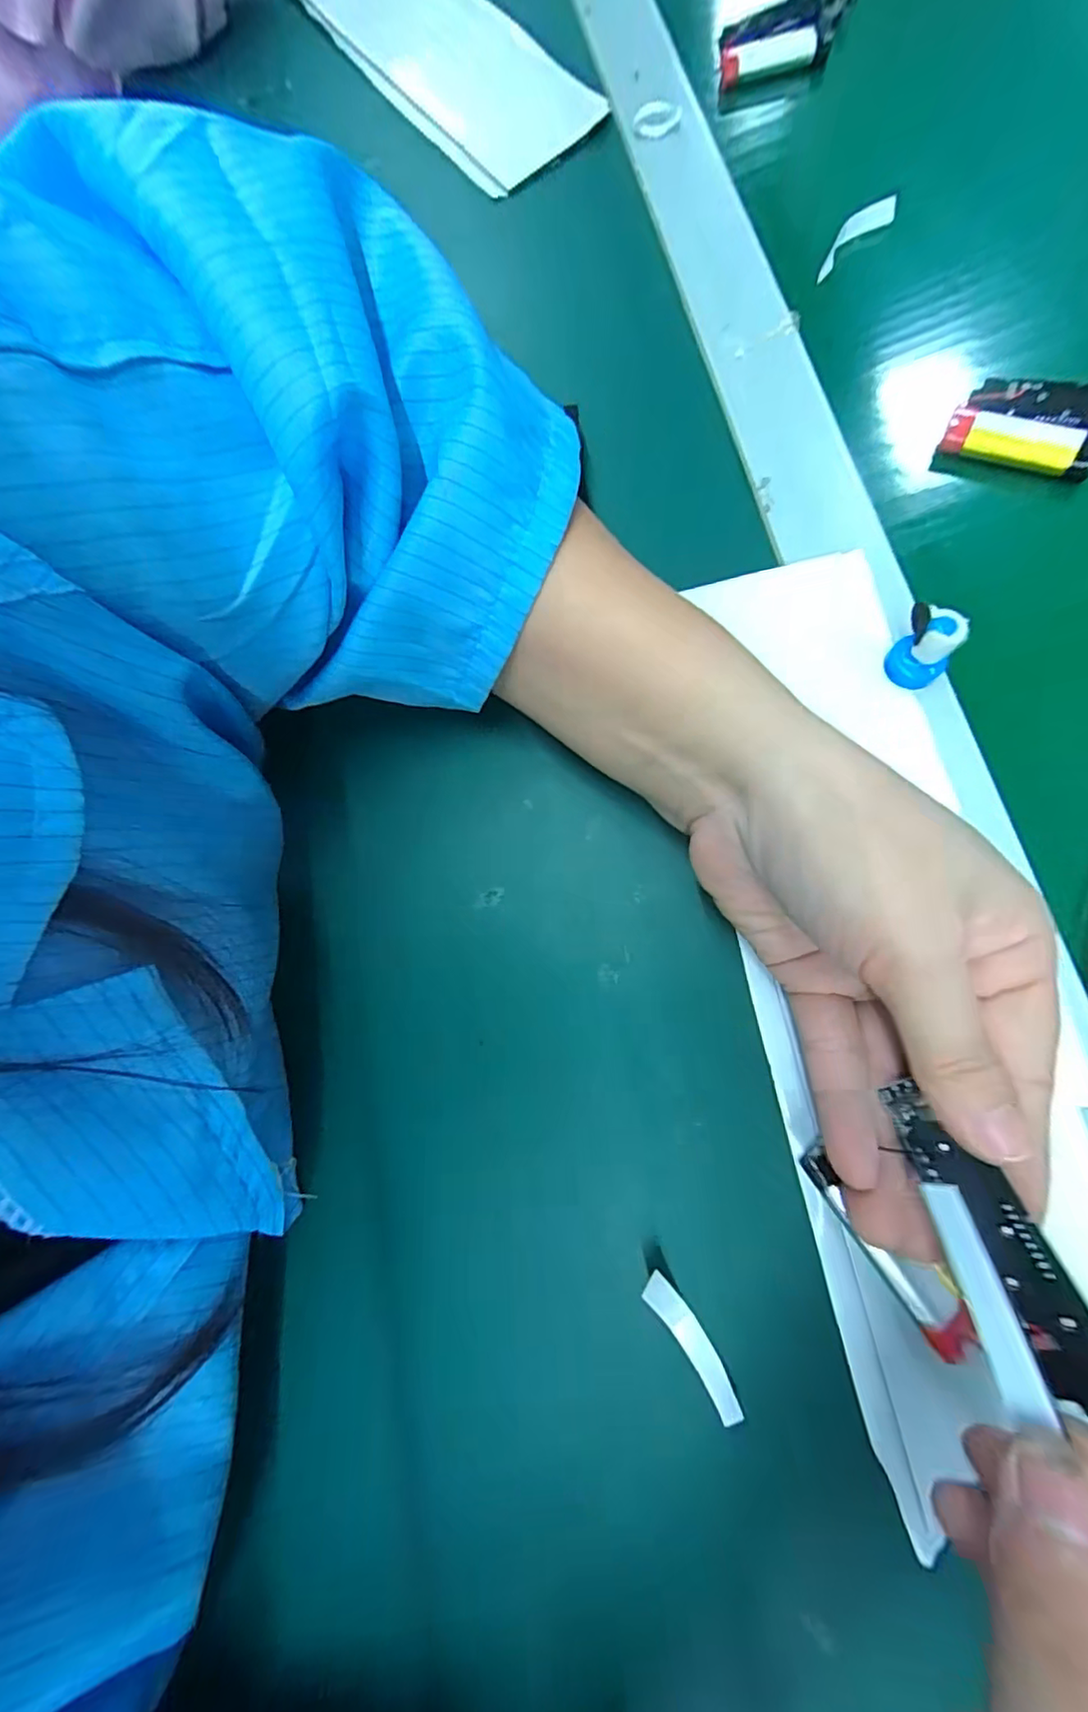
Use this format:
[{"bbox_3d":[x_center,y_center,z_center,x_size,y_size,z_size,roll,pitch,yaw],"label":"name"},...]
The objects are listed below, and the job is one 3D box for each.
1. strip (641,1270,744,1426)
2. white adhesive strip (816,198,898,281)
[{"bbox_3d":[0.043,0.142,0.167,0.009,0.009,0.042,-33,79,-8],"label":"strip"},{"bbox_3d":[0.144,-0.286,0.264,0.042,0.011,0.008,-39,79,5],"label":"white adhesive strip"}]

